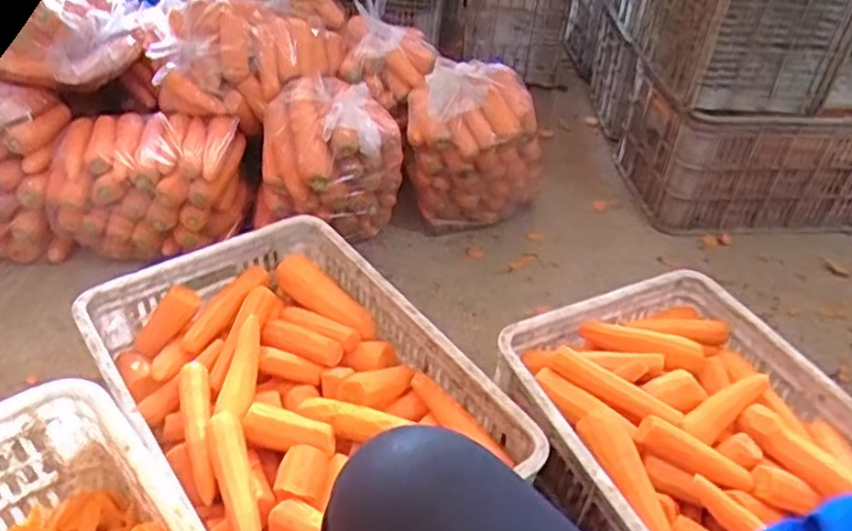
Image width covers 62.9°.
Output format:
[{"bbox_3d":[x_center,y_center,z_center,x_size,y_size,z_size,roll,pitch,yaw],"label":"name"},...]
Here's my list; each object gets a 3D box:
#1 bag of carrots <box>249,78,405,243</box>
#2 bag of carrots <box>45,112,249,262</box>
[{"bbox_3d":[-0.187,-0.203,1.365,0.273,0.254,0.227,0,40,-6],"label":"bag of carrots"},{"bbox_3d":[-0.526,-0.163,1.344,0.342,0.175,0.243,0,40,-6],"label":"bag of carrots"}]

